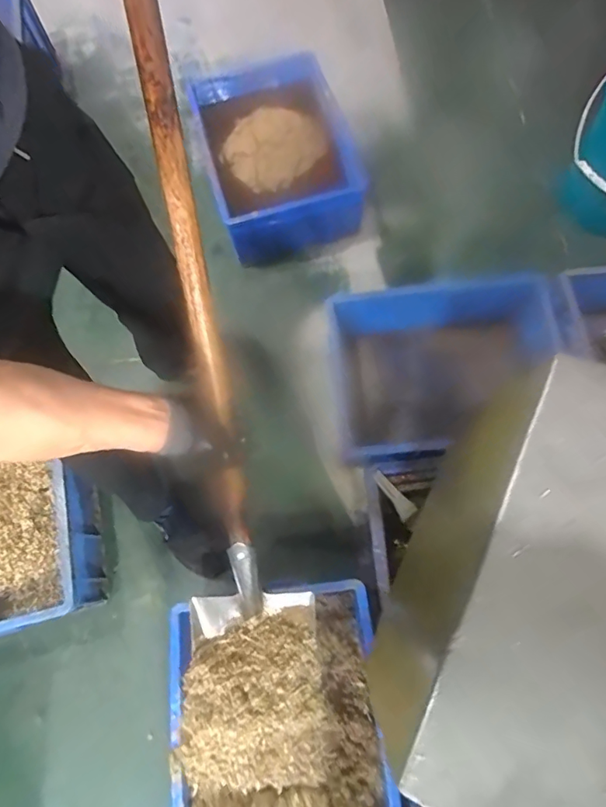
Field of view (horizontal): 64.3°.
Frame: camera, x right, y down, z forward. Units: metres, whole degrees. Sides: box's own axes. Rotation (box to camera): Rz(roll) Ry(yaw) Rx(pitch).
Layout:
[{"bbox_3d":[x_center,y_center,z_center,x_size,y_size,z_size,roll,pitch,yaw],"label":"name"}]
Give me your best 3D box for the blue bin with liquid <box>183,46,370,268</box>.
[{"bbox_3d":[-0.070,-0.660,1.297,0.382,0.166,0.534,-19,71,-3],"label":"blue bin with liquid"}]

